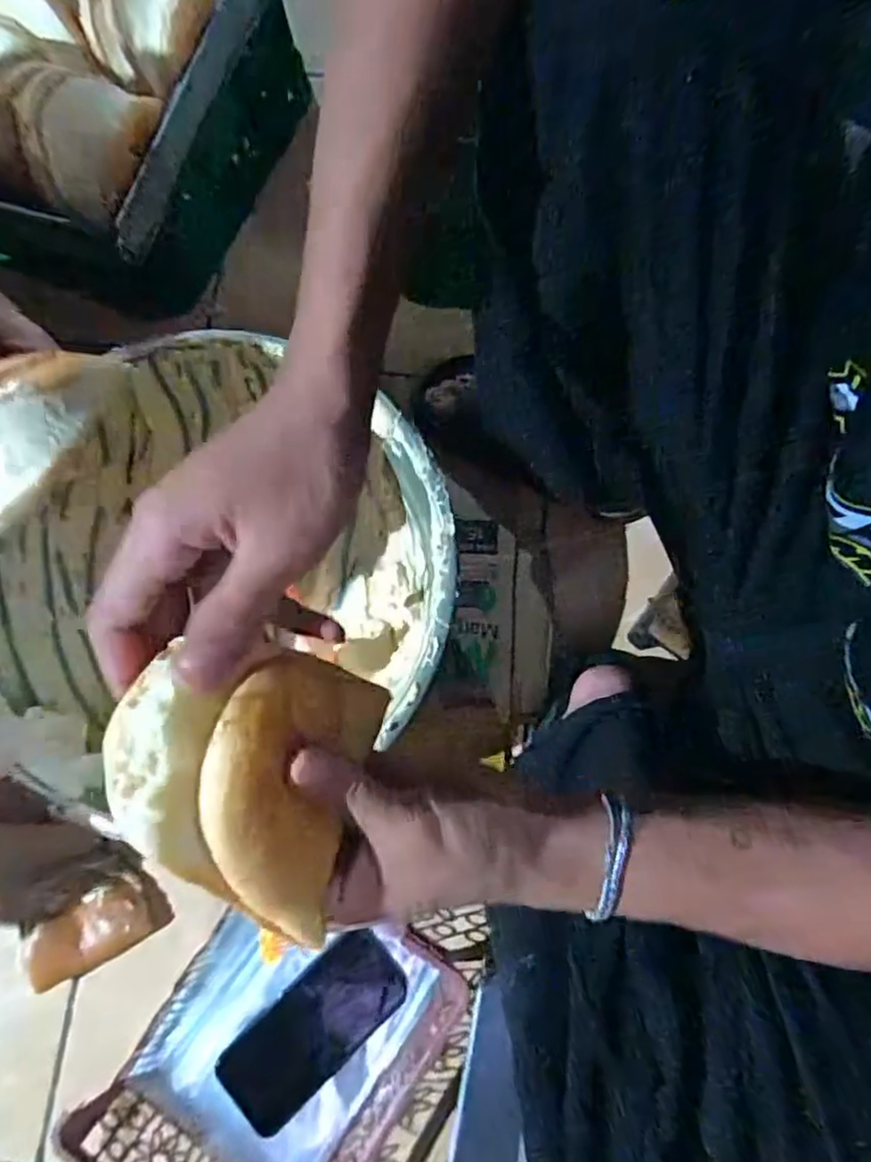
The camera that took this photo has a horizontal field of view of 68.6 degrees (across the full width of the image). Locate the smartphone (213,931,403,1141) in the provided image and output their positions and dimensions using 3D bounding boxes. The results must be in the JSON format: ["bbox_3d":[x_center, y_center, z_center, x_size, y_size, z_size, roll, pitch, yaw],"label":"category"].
[{"bbox_3d":[-0.110,0.417,0.601,0.174,0.005,0.078,-30,51,-32],"label":"smartphone"}]

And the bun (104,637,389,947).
[{"bbox_3d":[-0.073,0.075,0.248,0.080,0.076,0.093,15,79,3],"label":"bun"}]

